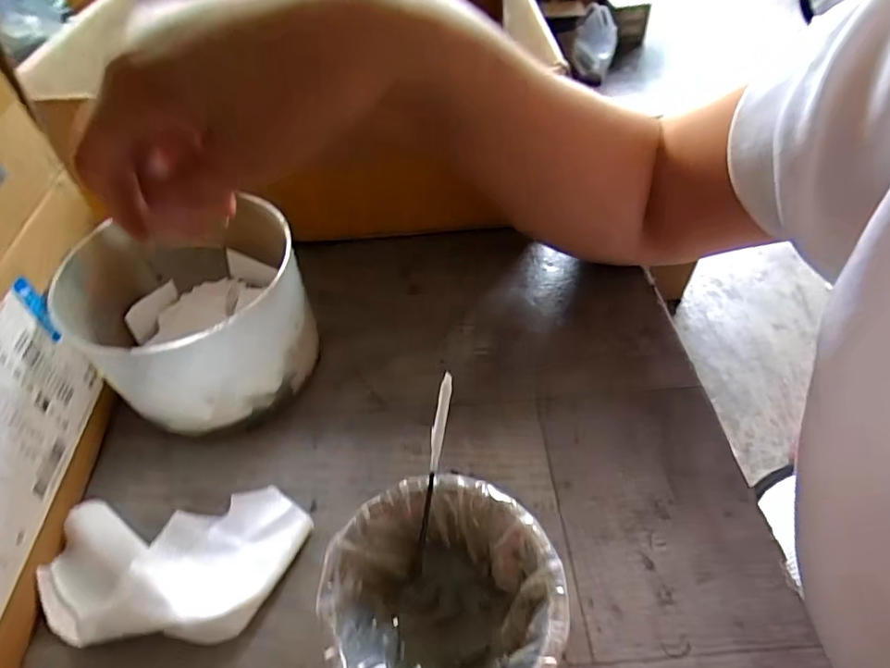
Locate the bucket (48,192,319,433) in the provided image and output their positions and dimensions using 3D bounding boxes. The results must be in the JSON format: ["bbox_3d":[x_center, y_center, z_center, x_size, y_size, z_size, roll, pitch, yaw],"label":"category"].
[{"bbox_3d":[-0.131,-0.009,0.290,0.107,0.079,0.110,-1,49,1],"label":"bucket"}]

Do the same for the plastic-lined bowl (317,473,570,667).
[{"bbox_3d":[0.000,0.106,0.204,0.081,0.049,0.083,-1,49,1],"label":"plastic-lined bowl"}]

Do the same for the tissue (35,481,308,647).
[{"bbox_3d":[-0.119,0.098,0.233,0.109,0.023,0.064,-7,49,-4],"label":"tissue"}]

